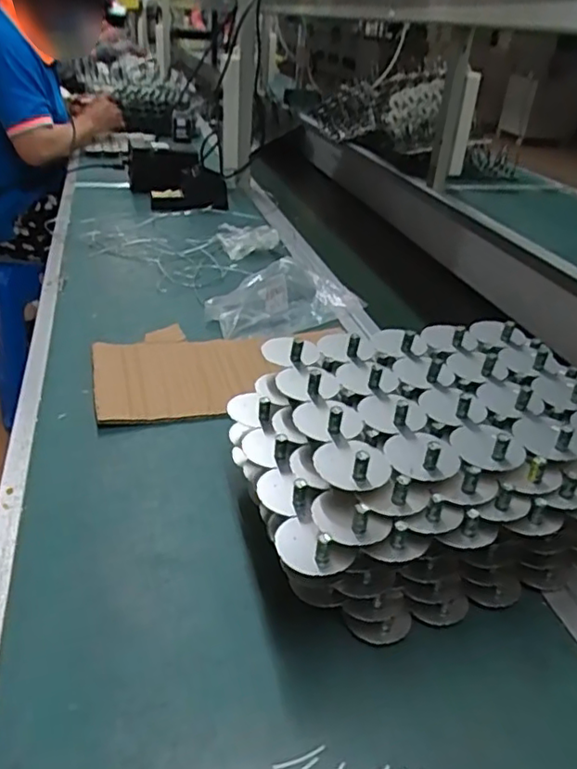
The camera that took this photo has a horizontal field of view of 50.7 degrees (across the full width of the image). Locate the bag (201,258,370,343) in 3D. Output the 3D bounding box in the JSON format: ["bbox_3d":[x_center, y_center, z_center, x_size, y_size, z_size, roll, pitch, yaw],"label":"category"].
[{"bbox_3d":[-0.007,-0.124,0.814,0.206,0.049,0.107,-17,37,-33],"label":"bag"}]

